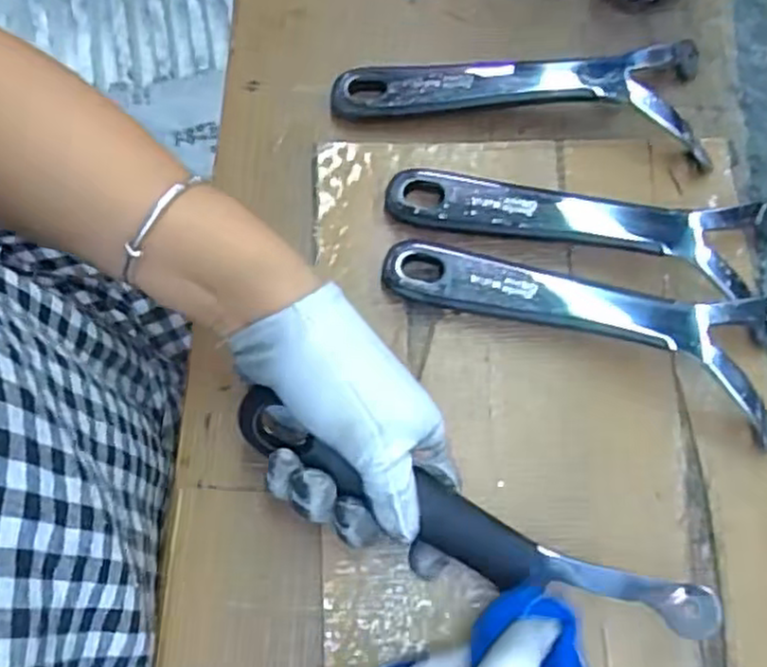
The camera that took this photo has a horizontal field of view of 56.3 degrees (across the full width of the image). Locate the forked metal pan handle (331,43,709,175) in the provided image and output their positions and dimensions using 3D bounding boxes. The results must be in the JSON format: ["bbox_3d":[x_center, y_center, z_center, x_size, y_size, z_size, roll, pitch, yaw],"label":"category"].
[{"bbox_3d":[0.082,-0.146,0.423,0.217,0.032,0.073,4,72,1],"label":"forked metal pan handle"}]

